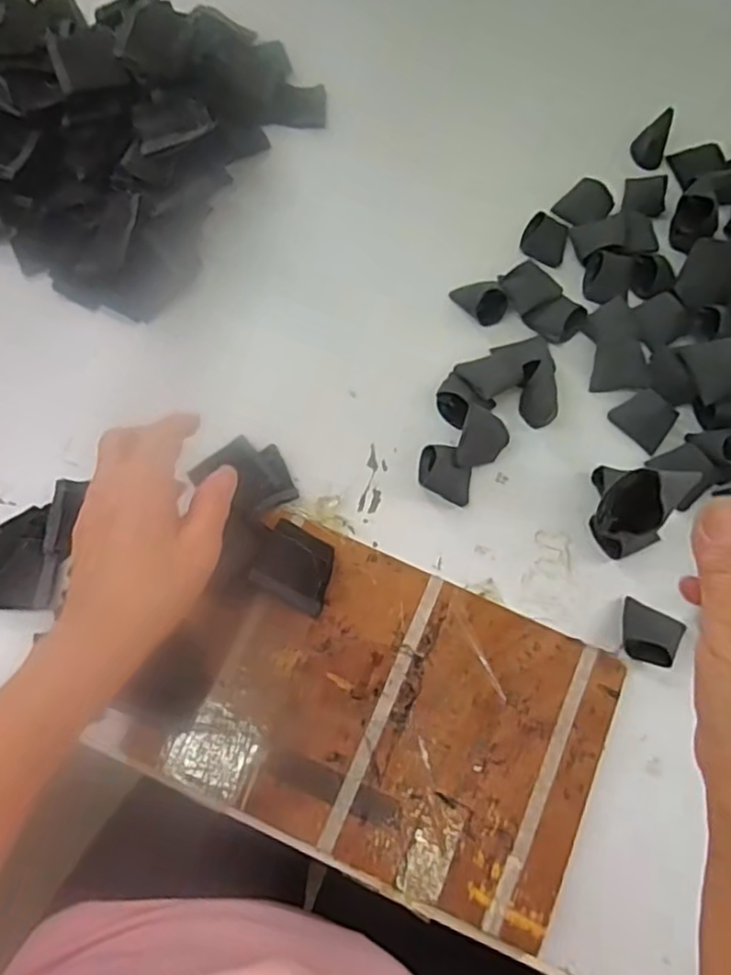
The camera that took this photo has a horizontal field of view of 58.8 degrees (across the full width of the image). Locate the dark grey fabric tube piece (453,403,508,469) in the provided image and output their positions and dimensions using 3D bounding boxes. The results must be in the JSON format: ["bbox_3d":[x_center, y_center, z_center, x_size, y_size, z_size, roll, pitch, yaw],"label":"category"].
[{"bbox_3d":[0.083,-0.030,0.460,0.035,0.031,0.041,16,72,3],"label":"dark grey fabric tube piece"}]

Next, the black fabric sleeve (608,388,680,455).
[{"bbox_3d":[0.207,-0.052,0.476,0.035,0.016,0.041,-43,78,-14],"label":"black fabric sleeve"}]

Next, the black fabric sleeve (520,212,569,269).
[{"bbox_3d":[0.147,-0.202,0.529,0.036,0.014,0.039,17,72,4],"label":"black fabric sleeve"}]

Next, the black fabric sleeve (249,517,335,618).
[{"bbox_3d":[-0.044,0.053,0.426,0.051,0.010,0.045,28,73,8],"label":"black fabric sleeve"}]

